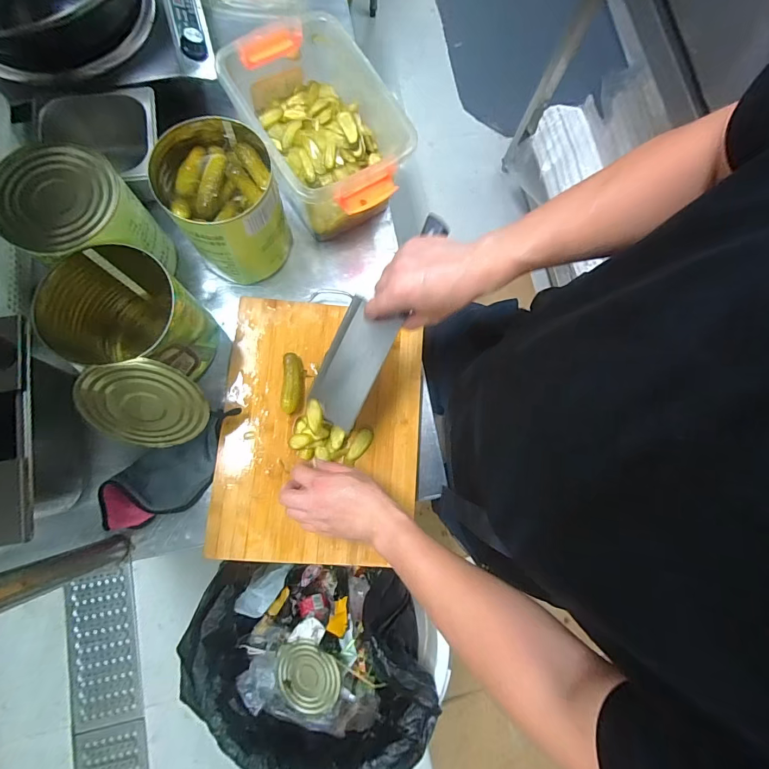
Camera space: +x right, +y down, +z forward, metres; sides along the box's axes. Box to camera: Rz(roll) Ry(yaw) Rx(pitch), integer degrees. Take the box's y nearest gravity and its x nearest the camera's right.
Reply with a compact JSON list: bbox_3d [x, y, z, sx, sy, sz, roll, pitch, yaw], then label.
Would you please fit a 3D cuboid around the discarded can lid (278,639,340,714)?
[{"bbox_3d":[-0.157,0.608,0.845,0.132,0.010,0.133,-3,78,15],"label":"discarded can lid"}]

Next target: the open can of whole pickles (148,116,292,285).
[{"bbox_3d":[-0.225,-0.251,0.598,0.145,0.181,0.144,1,79,-4],"label":"open can of whole pickles"}]

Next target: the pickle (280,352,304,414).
[{"bbox_3d":[-0.139,-0.002,0.617,0.030,0.025,0.088,3,85,-1],"label":"pickle"}]

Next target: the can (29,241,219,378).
[{"bbox_3d":[-0.329,-0.075,0.546,0.147,0.168,0.150,1,79,-4],"label":"can"}]

